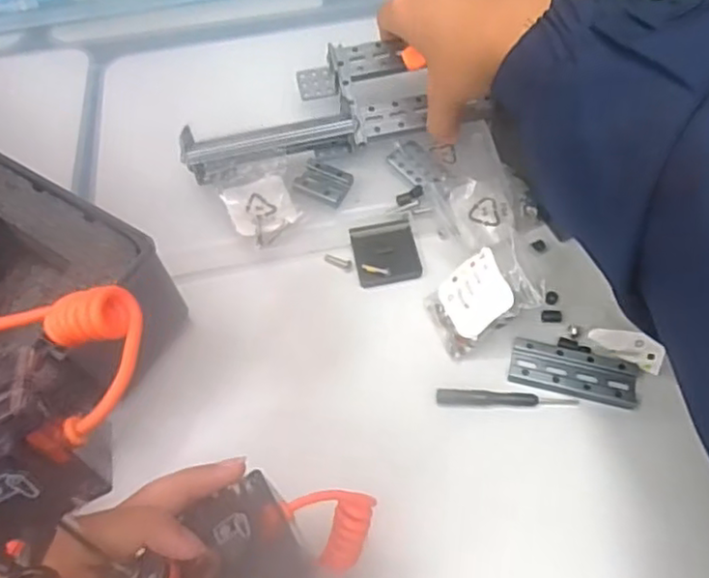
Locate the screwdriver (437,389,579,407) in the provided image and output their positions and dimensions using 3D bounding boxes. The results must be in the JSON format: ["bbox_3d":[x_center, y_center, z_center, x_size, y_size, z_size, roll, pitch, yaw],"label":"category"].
[{"bbox_3d":[0.080,0.057,0.344,0.072,0.004,0.009,0,58,4],"label":"screwdriver"}]

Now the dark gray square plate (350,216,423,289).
[{"bbox_3d":[0.019,-0.022,0.396,0.038,0.006,0.041,-10,58,-2],"label":"dark gray square plate"}]

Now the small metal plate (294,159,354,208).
[{"bbox_3d":[-0.020,-0.068,0.417,0.032,0.005,0.024,23,62,18],"label":"small metal plate"}]

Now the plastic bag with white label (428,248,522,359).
[{"bbox_3d":[0.062,0.008,0.351,0.034,0.042,0.040,-17,58,-6],"label":"plastic bag with white label"}]

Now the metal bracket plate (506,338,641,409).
[{"bbox_3d":[0.116,0.044,0.346,0.064,0.006,0.025,13,60,12],"label":"metal bracket plate"}]

